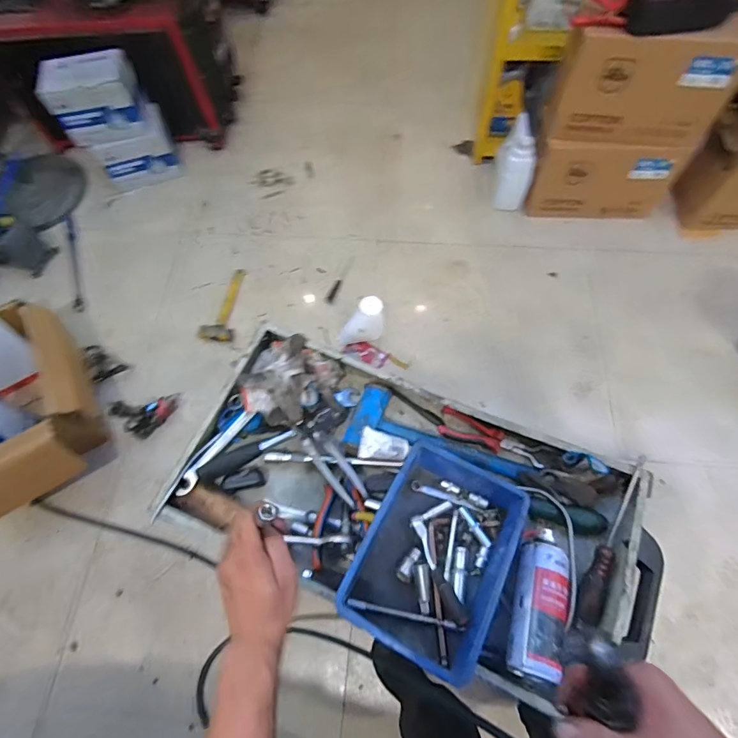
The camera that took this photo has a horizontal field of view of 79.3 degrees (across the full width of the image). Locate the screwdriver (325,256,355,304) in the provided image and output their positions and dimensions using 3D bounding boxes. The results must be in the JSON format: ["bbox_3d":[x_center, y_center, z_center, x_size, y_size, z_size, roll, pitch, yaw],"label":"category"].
[{"bbox_3d":[-0.109,-0.351,1.725,0.026,0.027,0.266,18,54,9],"label":"screwdriver"}]

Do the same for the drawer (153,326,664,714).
[{"bbox_3d":[0.059,0.190,0.649,0.669,0.129,0.329,21,69,12],"label":"drawer"}]

